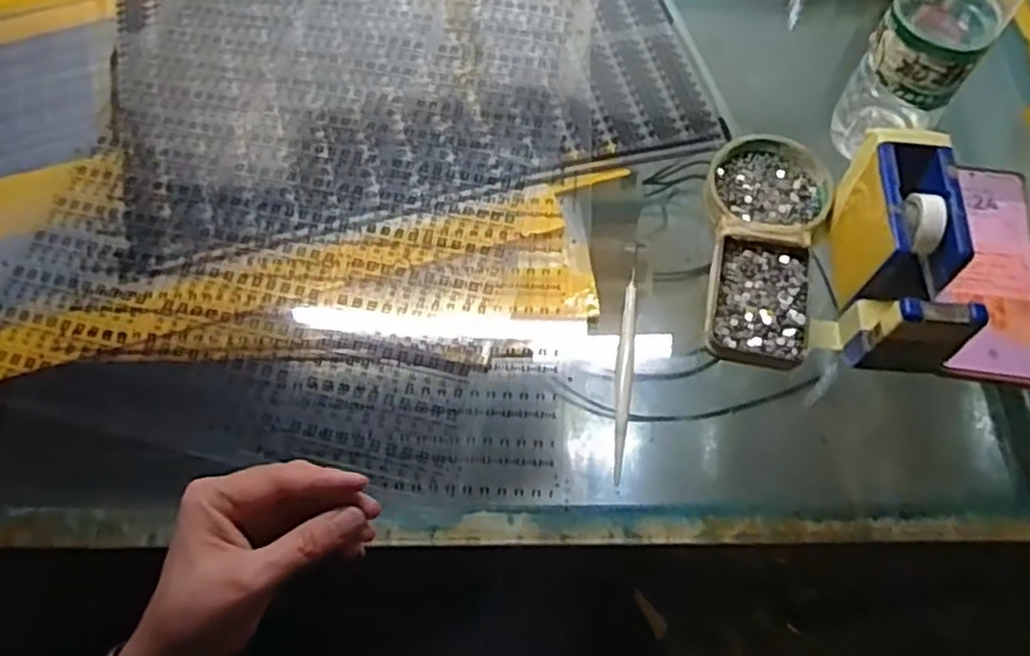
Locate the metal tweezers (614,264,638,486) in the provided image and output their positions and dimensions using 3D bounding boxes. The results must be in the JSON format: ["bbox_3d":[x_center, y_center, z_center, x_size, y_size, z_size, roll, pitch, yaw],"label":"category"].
[{"bbox_3d":[0.069,0.026,0.454,0.010,0.007,0.143,8,63,5],"label":"metal tweezers"}]

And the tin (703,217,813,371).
[{"bbox_3d":[0.159,-0.023,0.471,0.062,0.017,0.094,11,64,7],"label":"tin"}]

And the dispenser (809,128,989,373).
[{"bbox_3d":[0.230,-0.042,0.441,0.053,0.074,0.133,3,63,3],"label":"dispenser"}]

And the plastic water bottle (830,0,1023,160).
[{"bbox_3d":[0.264,-0.193,0.436,0.059,0.225,0.067,39,72,16],"label":"plastic water bottle"}]

